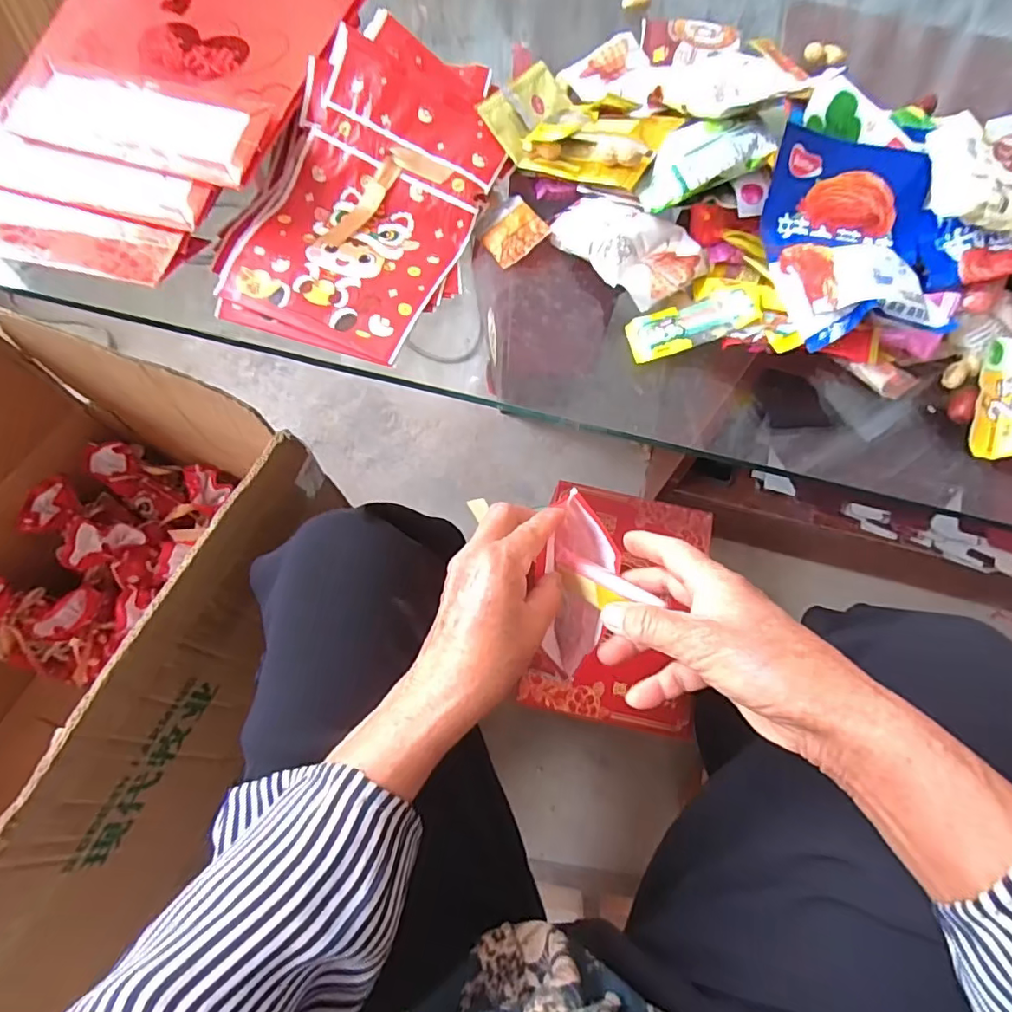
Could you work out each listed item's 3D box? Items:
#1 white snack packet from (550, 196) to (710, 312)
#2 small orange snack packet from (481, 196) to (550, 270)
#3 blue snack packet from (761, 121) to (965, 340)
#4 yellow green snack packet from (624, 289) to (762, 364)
[{"bbox_3d":[0.098,-0.208,0.428,0.072,0.029,0.114,-41,74,-17],"label":"white snack packet"},{"bbox_3d":[0.005,-0.224,0.450,0.048,0.012,0.044,-41,83,3],"label":"small orange snack packet"},{"bbox_3d":[0.255,-0.193,0.385,0.132,0.046,0.145,-1,67,-2],"label":"blue snack packet"},{"bbox_3d":[0.139,-0.136,0.411,0.092,0.009,0.035,-15,67,11],"label":"yellow green snack packet"}]

